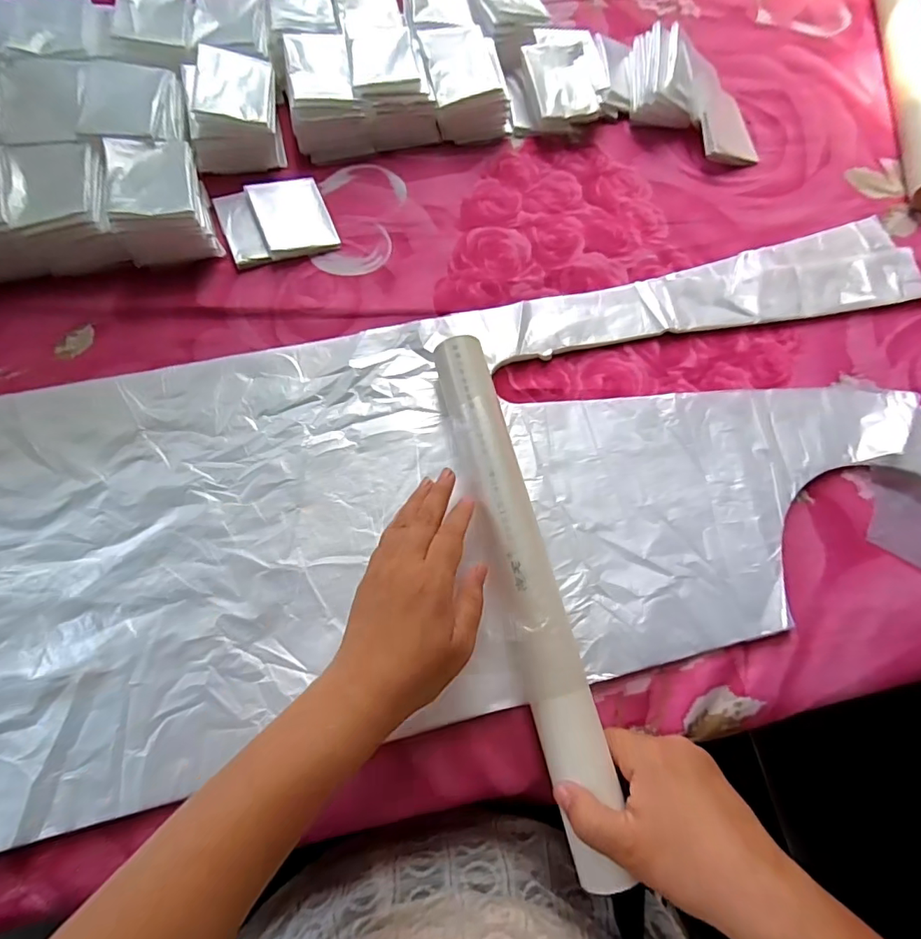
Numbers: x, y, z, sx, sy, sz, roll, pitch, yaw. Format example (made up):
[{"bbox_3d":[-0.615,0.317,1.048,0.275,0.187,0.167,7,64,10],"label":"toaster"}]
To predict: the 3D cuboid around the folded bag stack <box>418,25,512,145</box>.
[{"bbox_3d":[0.004,-0.389,0.505,0.075,0.048,0.097,-12,72,-6],"label":"folded bag stack"}]

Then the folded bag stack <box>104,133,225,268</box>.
[{"bbox_3d":[-0.256,-0.228,0.432,0.069,0.058,0.090,-16,73,-8],"label":"folded bag stack"}]

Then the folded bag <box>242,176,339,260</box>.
[{"bbox_3d":[-0.152,-0.230,0.456,0.062,0.011,0.082,-21,73,-9],"label":"folded bag"}]

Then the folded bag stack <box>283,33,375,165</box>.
[{"bbox_3d":[-0.130,-0.362,0.483,0.074,0.048,0.104,-10,72,-6],"label":"folded bag stack"}]

